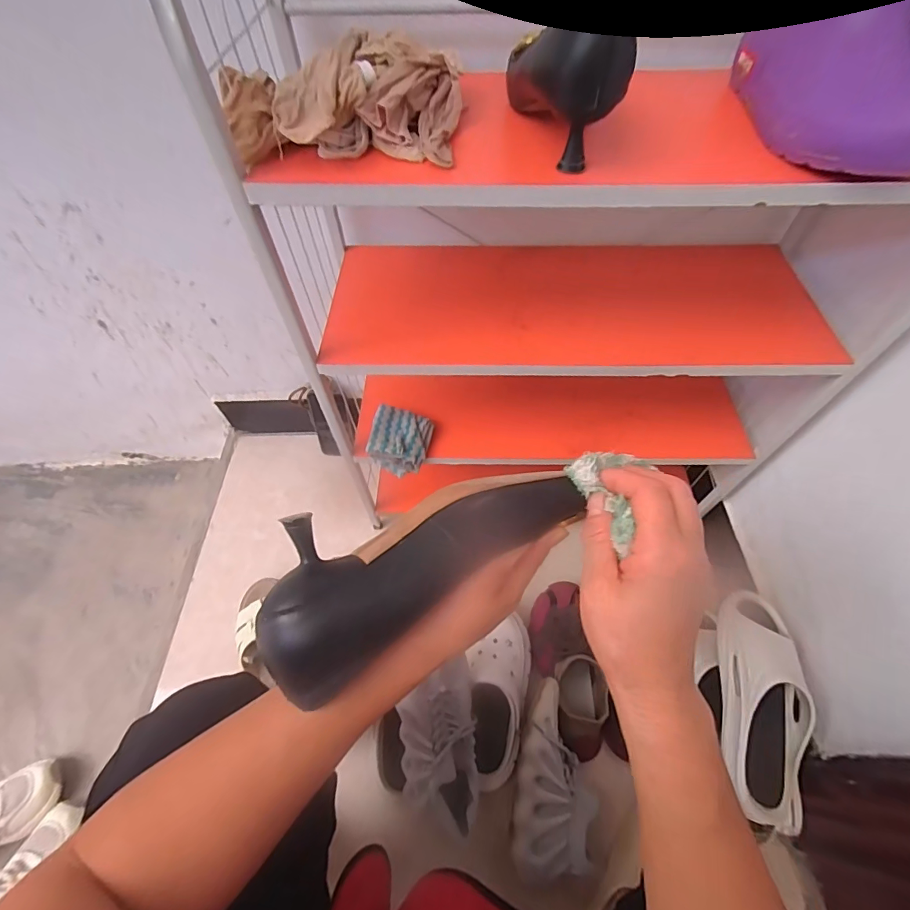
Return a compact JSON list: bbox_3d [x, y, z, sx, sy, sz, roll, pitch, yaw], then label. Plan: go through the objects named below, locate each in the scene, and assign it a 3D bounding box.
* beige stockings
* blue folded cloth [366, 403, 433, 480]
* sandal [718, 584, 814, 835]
[{"bbox_3d":[-0.085,-0.287,0.352,0.178,0.049,0.134,-1,57,0],"label":"beige stockings"},{"bbox_3d":[-0.084,-0.022,0.664,0.092,0.039,0.093,11,58,8],"label":"blue folded cloth"},{"bbox_3d":[0.410,0.321,0.571,0.114,0.094,0.268,11,58,8],"label":"sandal"}]

